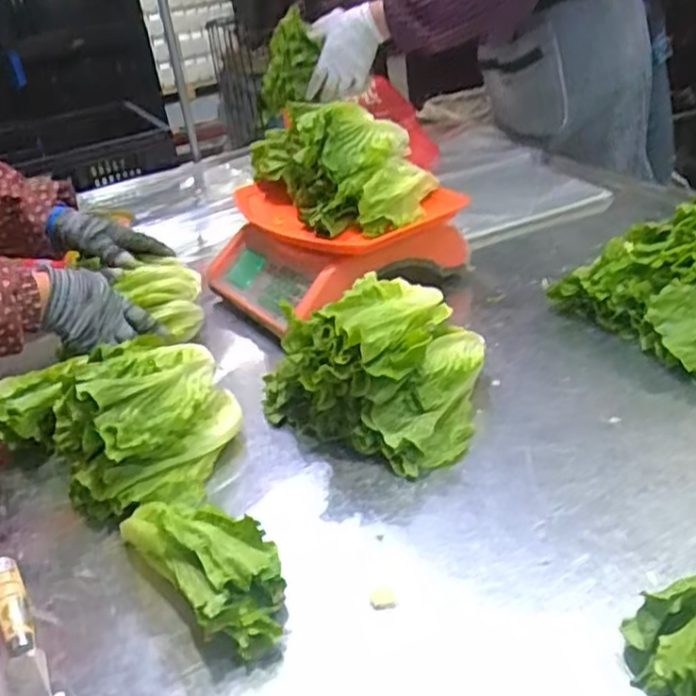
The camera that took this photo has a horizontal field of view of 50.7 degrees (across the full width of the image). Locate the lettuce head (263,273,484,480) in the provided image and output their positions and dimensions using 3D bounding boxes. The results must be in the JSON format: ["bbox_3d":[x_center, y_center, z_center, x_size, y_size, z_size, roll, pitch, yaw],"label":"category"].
[{"bbox_3d":[0.030,0.011,0.747,0.219,0.138,0.197,18,40,35],"label":"lettuce head"}]

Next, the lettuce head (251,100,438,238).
[{"bbox_3d":[-0.005,-0.248,0.952,0.168,0.121,0.233,-19,33,-19],"label":"lettuce head"}]

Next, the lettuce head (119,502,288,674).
[{"bbox_3d":[-0.106,0.168,0.579,0.079,0.074,0.177,-28,37,-30],"label":"lettuce head"}]

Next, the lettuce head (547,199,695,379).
[{"bbox_3d":[0.391,-0.084,0.827,0.186,0.137,0.225,-21,34,-21],"label":"lettuce head"}]

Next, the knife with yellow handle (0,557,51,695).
[{"bbox_3d":[-0.257,0.219,0.568,0.026,0.013,0.141,-21,47,-21],"label":"knife with yellow handle"}]

